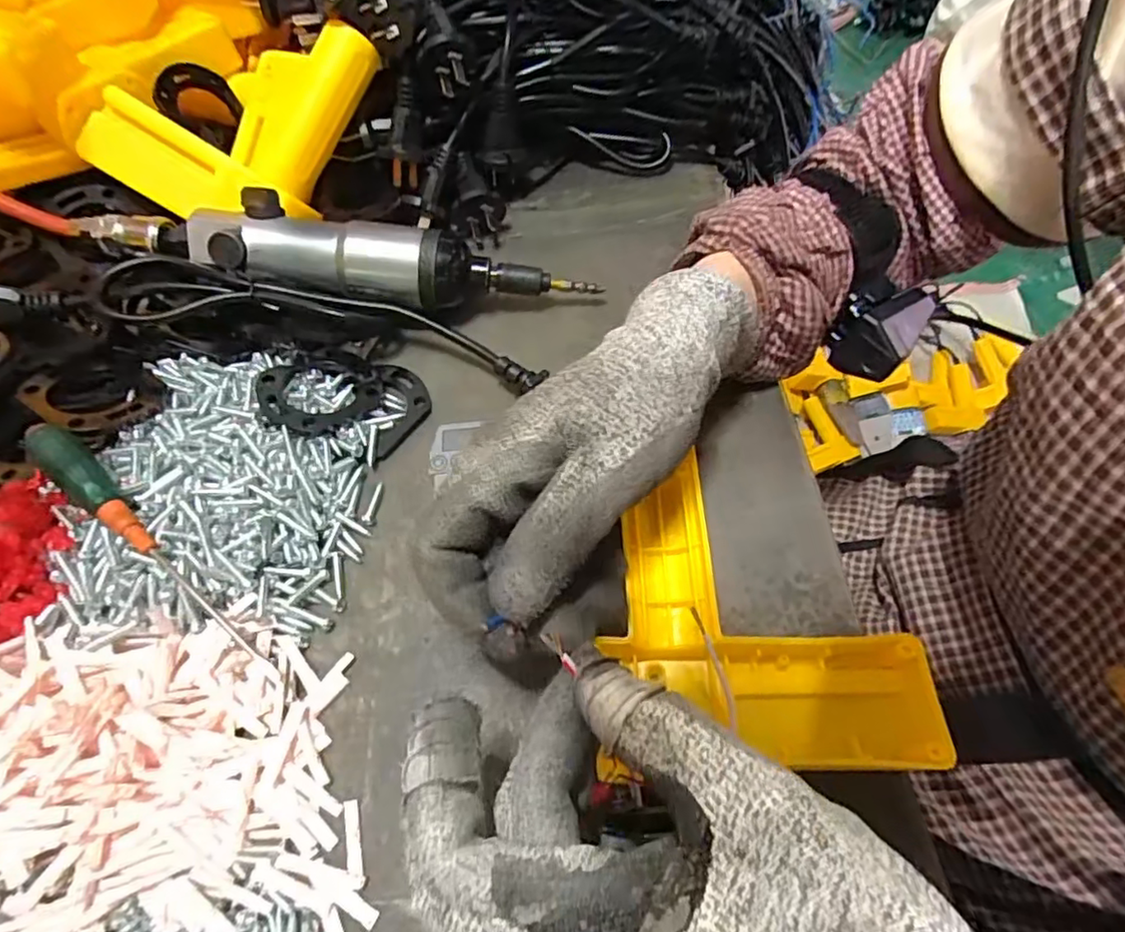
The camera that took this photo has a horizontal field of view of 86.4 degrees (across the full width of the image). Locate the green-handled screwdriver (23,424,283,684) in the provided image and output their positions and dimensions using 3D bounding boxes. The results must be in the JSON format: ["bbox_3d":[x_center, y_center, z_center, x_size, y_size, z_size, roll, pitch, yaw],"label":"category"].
[{"bbox_3d":[-0.167,0.034,0.243,0.145,0.012,0.015,43,67,3],"label":"green-handled screwdriver"}]

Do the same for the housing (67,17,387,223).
[{"bbox_3d":[-0.183,-0.196,0.342,0.129,0.046,0.115,10,59,7],"label":"housing"}]

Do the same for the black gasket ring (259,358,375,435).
[{"bbox_3d":[-0.125,-0.039,0.303,0.054,0.008,0.049,-28,63,-37],"label":"black gasket ring"}]

